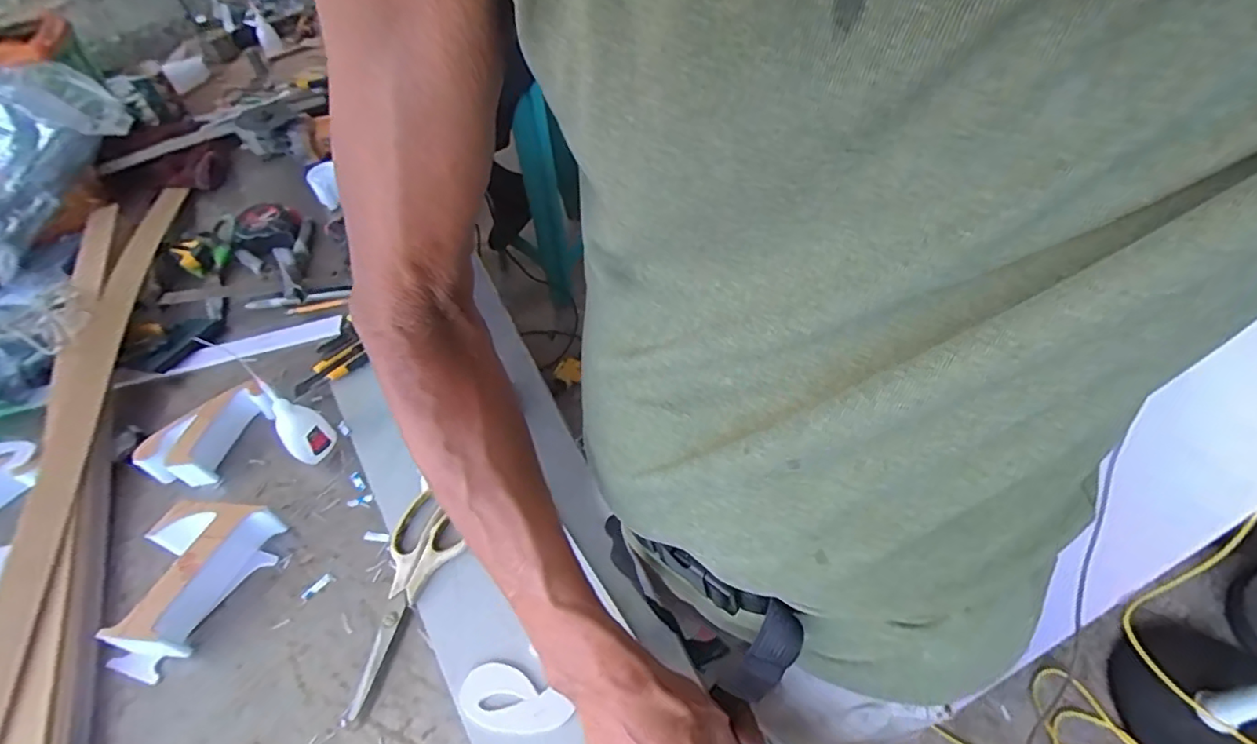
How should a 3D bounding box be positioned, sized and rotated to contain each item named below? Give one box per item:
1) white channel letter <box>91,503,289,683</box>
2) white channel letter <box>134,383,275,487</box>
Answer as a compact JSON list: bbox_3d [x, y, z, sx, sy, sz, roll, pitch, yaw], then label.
[{"bbox_3d":[-0.387,0.180,0.510,0.091,0.050,0.148,11,51,15],"label":"white channel letter"},{"bbox_3d":[-0.435,0.066,0.621,0.060,0.044,0.132,26,56,25],"label":"white channel letter"}]

